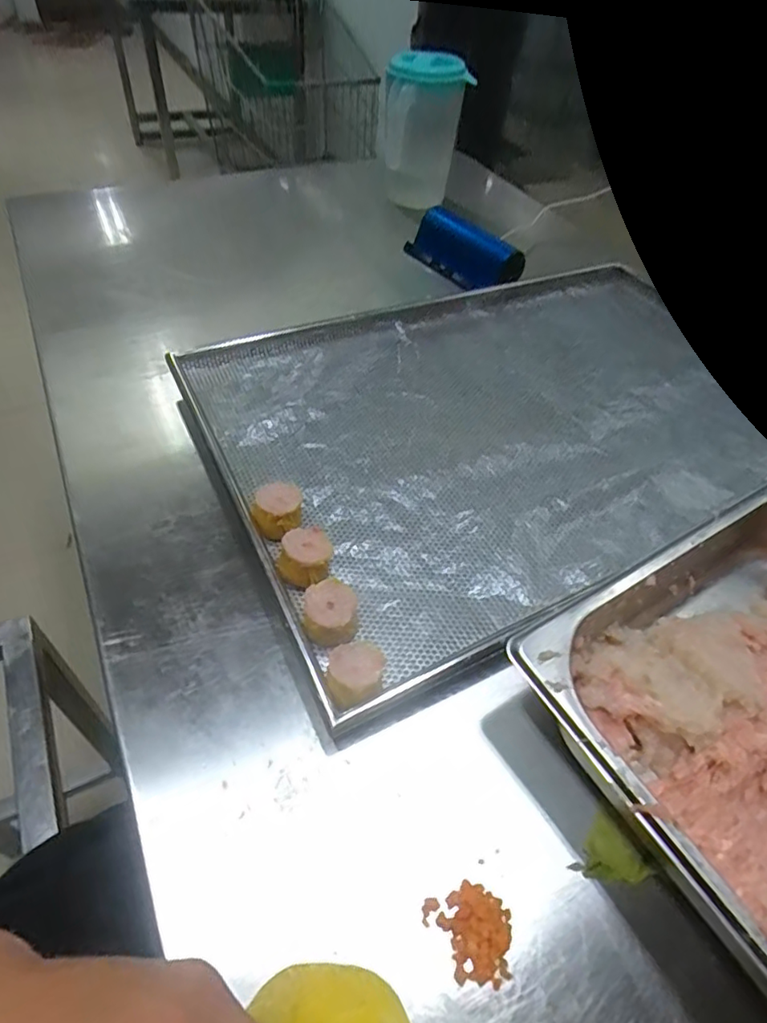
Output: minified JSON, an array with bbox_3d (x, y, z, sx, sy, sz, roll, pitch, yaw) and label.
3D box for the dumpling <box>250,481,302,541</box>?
[{"bbox_3d":[-0.084,0.002,0.457,0.037,0.034,0.040,-2,50,-7],"label":"dumpling"}]

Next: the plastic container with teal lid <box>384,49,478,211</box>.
[{"bbox_3d":[0.061,-0.571,0.869,0.122,0.193,0.095,2,50,-3],"label":"plastic container with teal lid"}]

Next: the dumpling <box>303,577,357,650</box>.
[{"bbox_3d":[-0.038,0.075,0.408,0.036,0.031,0.042,-2,50,-6],"label":"dumpling"}]

